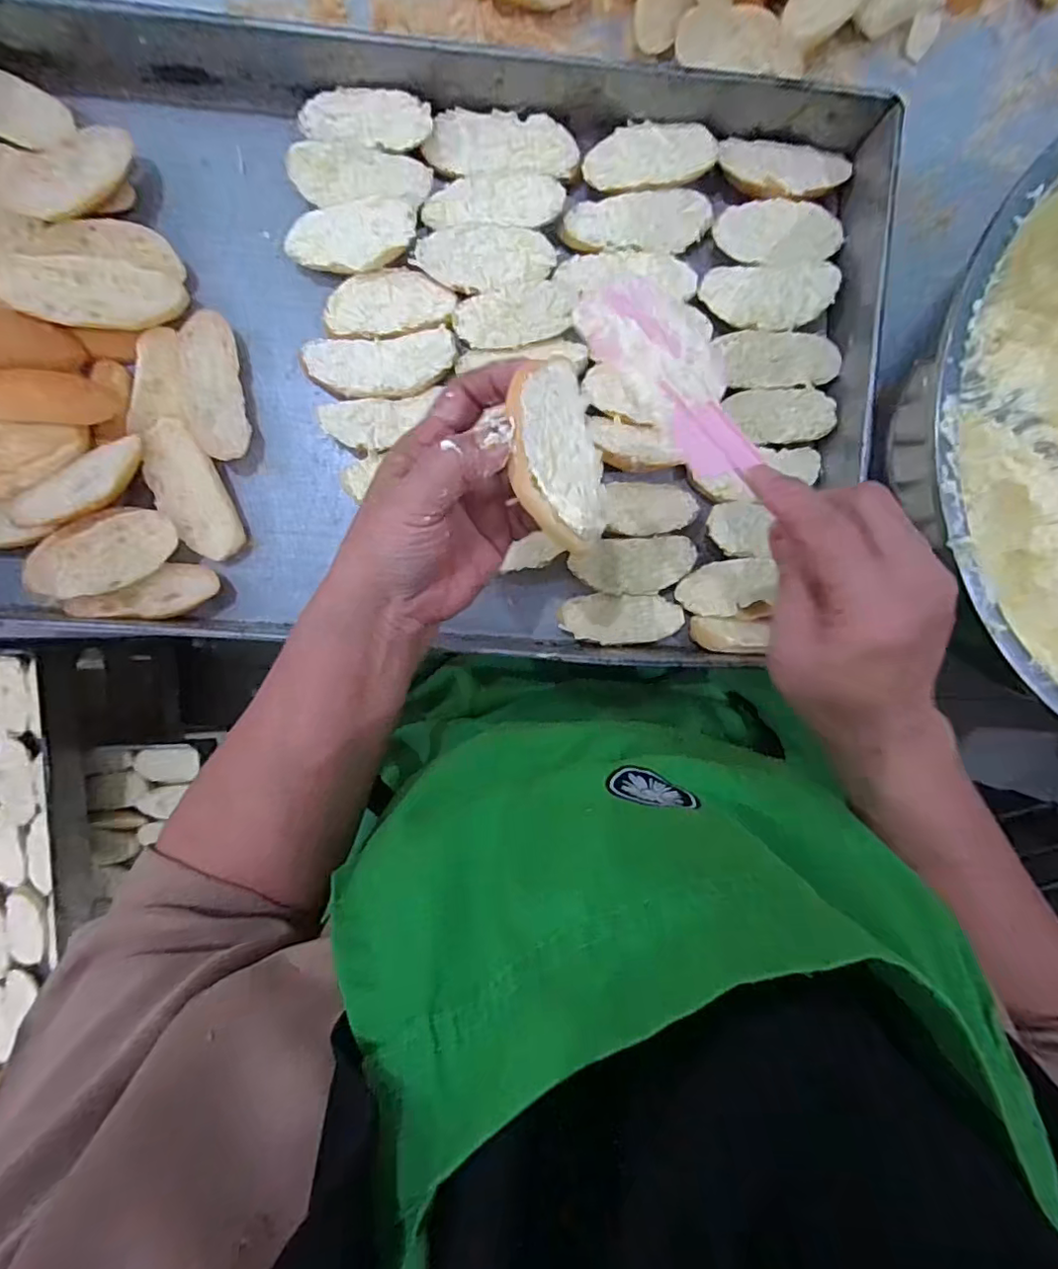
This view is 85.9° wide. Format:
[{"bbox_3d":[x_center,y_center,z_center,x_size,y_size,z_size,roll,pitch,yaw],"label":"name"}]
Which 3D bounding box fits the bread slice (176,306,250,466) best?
[{"bbox_3d":[-0.211,-0.165,0.384,0.036,0.022,0.092,-7,91,-3],"label":"bread slice"}]

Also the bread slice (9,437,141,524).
[{"bbox_3d":[-0.294,-0.094,0.369,0.095,0.013,0.032,-28,92,-2],"label":"bread slice"}]

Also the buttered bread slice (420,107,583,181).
[{"bbox_3d":[-0.017,-0.324,0.378,0.099,0.009,0.038,3,91,-3],"label":"buttered bread slice"}]

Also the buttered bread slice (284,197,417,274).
[{"bbox_3d":[-0.117,-0.260,0.371,0.084,0.014,0.040,-4,91,-3],"label":"buttered bread slice"}]

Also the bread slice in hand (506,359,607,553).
[{"bbox_3d":[0.012,-0.076,0.250,0.042,0.016,0.078,-20,103,-31],"label":"bread slice in hand"}]

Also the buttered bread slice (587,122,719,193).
[{"bbox_3d":[0.080,-0.319,0.379,0.084,0.012,0.042,-13,92,-2],"label":"buttered bread slice"}]

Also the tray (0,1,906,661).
[{"bbox_3d":[-0.084,-0.175,0.368,0.607,0.043,0.357,3,91,-3],"label":"tray"}]

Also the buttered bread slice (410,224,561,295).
[{"bbox_3d":[-0.029,-0.250,0.379,0.090,0.008,0.042,-4,91,-3],"label":"buttered bread slice"}]

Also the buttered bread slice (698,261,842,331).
[{"bbox_3d":[0.165,-0.232,0.389,0.089,0.010,0.044,0,91,-3],"label":"buttered bread slice"}]

